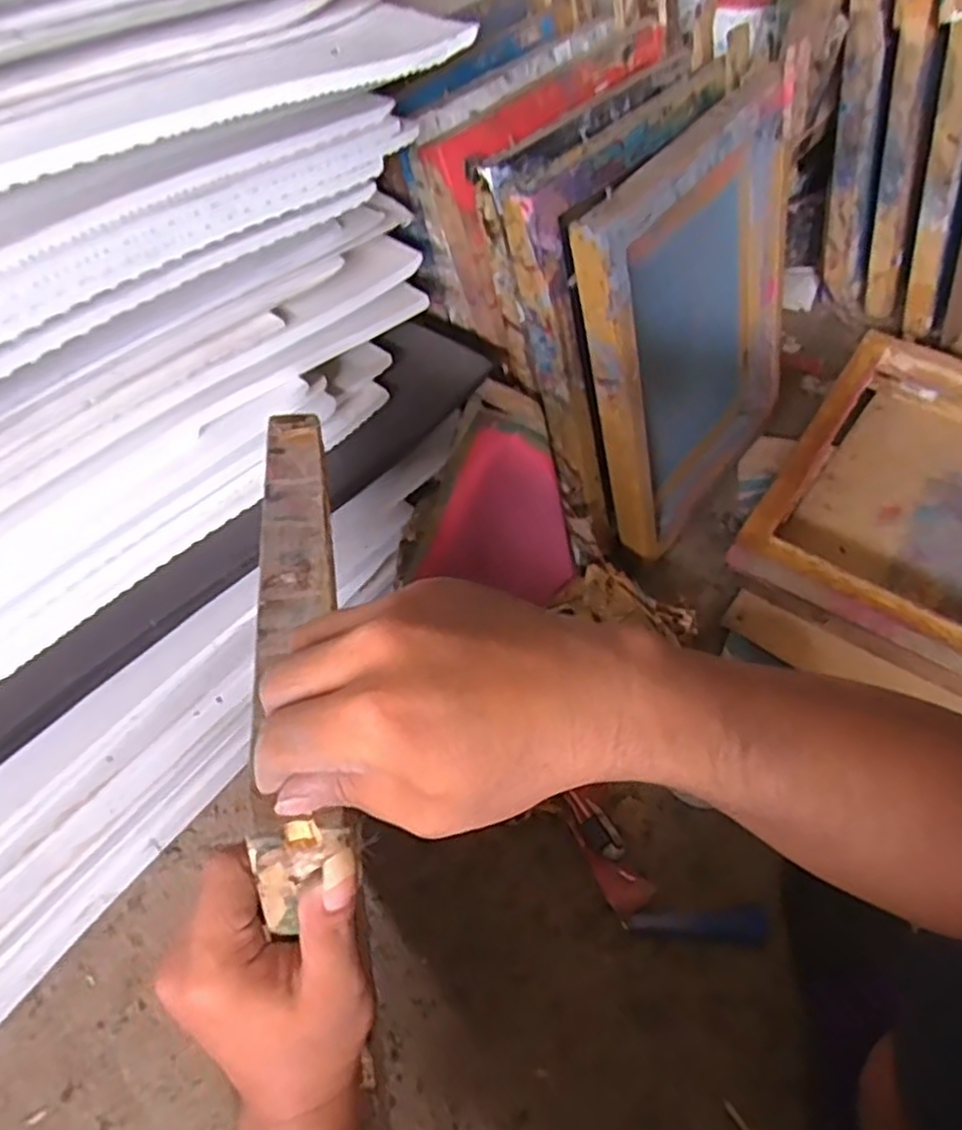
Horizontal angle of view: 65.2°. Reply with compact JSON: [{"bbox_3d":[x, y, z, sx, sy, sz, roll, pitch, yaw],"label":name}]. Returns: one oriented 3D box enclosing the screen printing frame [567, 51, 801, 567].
[{"bbox_3d":[0.250,-0.257,0.881,0.069,0.459,0.346,25,64,34],"label":"screen printing frame"}]

